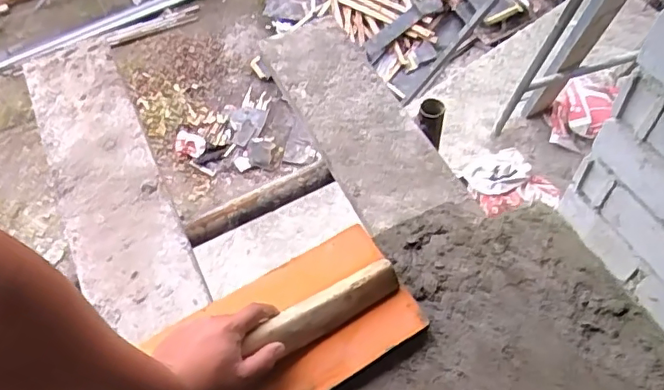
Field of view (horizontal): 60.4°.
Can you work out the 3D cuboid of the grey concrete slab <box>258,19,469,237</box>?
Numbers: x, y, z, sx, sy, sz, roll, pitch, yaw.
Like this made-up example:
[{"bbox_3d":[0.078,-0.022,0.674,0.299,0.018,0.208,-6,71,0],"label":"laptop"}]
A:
[{"bbox_3d":[0.033,-0.129,0.914,0.153,0.028,0.433,-25,58,-12],"label":"grey concrete slab"}]

